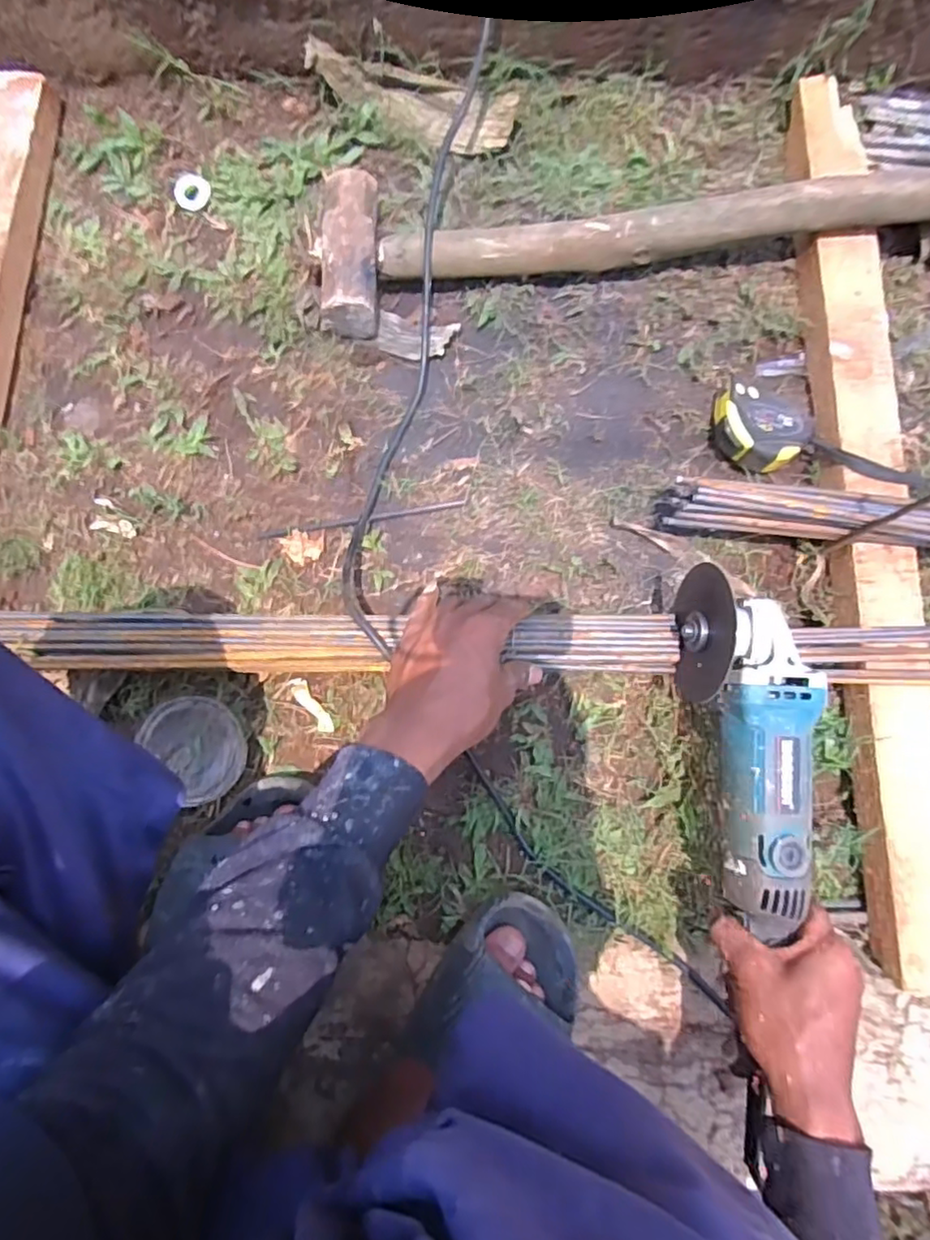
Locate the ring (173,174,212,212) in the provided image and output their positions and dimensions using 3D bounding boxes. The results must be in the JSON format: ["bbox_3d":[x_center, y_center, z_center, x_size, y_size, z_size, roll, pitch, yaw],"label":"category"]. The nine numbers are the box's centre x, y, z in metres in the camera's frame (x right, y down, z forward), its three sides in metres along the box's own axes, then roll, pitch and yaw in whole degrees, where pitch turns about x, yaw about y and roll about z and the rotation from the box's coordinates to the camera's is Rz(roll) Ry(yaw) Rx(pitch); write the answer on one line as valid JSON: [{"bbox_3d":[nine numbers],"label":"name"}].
[{"bbox_3d":[-0.261,-0.409,0.596,0.034,0.004,0.034,0,83,0],"label":"ring"}]

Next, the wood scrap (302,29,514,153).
[{"bbox_3d":[-0.049,-0.494,0.583,0.192,0.040,0.058,18,84,2],"label":"wood scrap"}]

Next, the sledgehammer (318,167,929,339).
[{"bbox_3d":[0.203,-0.353,0.542,0.679,0.083,0.139,-5,83,-1],"label":"sledgehammer"}]

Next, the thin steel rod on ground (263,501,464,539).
[{"bbox_3d":[-0.093,-0.089,0.555,0.184,0.006,0.009,-9,84,-1],"label":"thin steel rod on ground"}]

